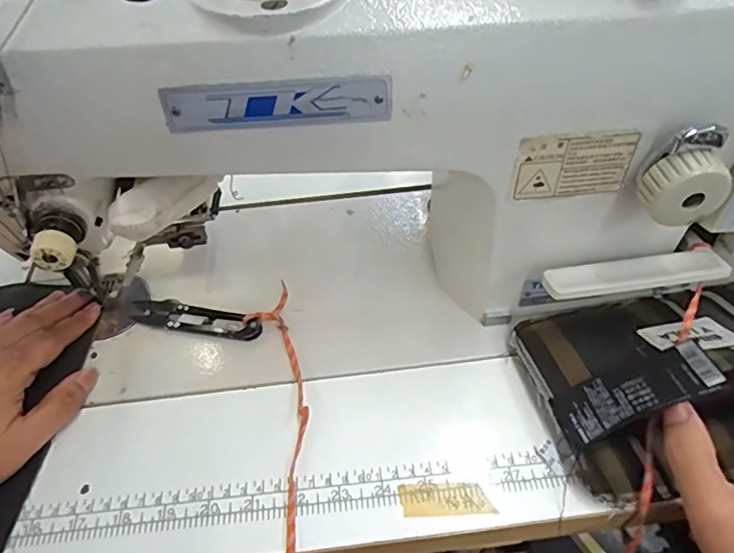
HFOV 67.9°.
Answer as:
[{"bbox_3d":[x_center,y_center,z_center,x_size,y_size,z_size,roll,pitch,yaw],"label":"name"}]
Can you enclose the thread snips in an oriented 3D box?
[{"bbox_3d":[-0.126,0.030,0.399,0.101,0.007,0.025,13,51,14],"label":"thread snips"}]

